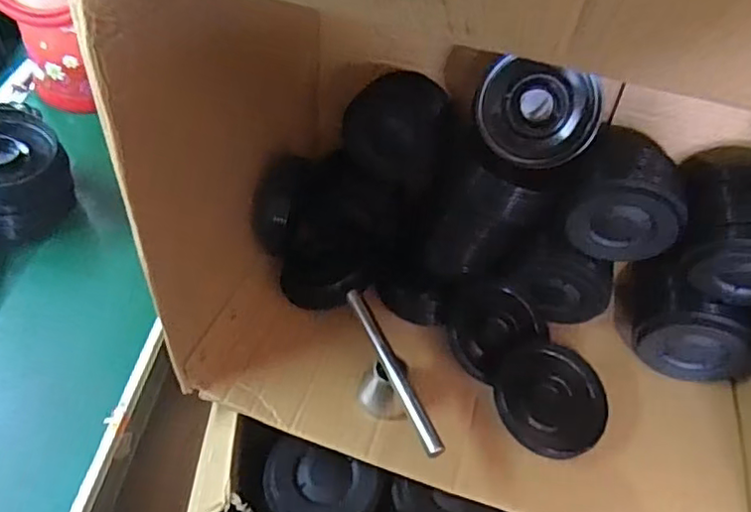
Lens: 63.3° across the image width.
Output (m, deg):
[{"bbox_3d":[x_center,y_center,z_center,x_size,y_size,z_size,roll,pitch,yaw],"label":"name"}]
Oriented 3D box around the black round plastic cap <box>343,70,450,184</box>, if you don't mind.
[{"bbox_3d":[0.030,-0.150,0.733,0.123,0.129,0.042,44,31,12],"label":"black round plastic cap"}]

